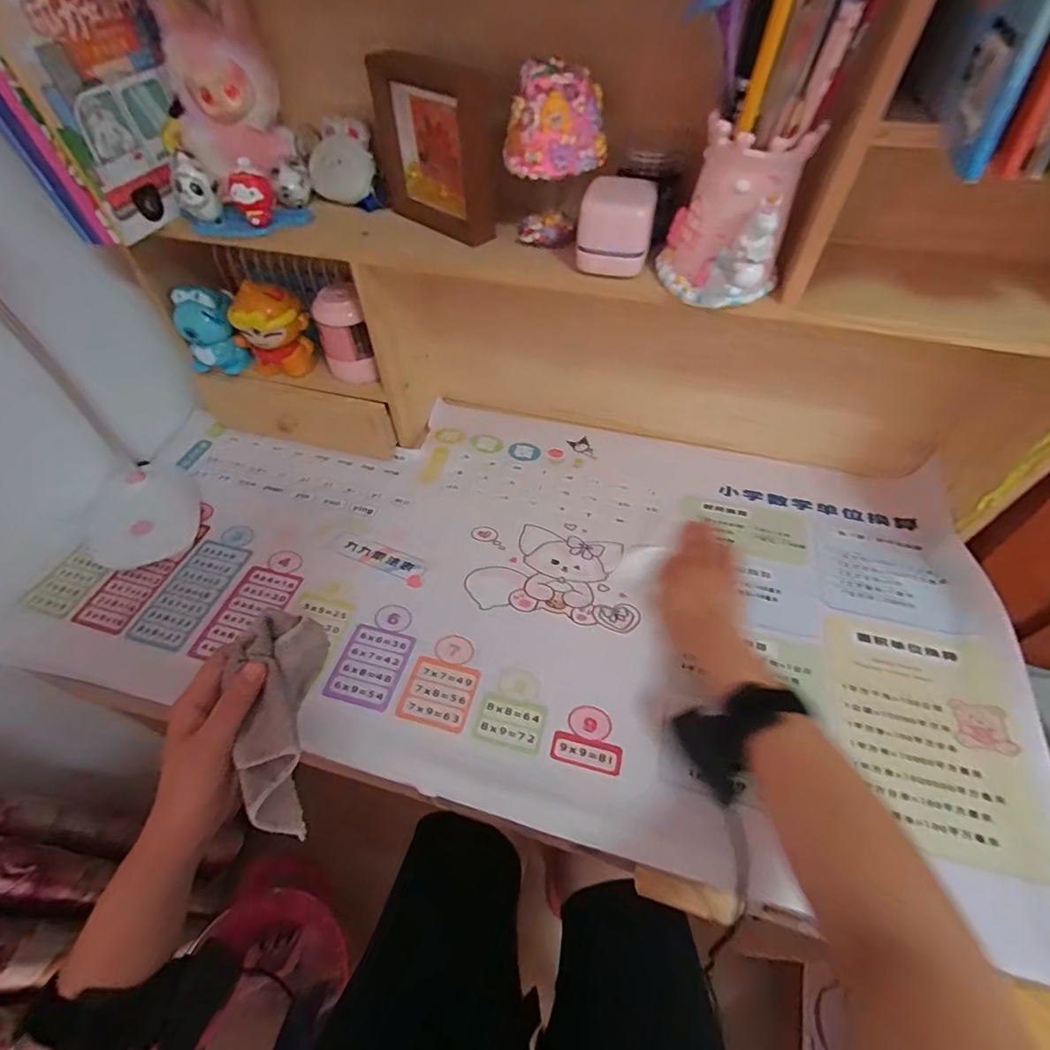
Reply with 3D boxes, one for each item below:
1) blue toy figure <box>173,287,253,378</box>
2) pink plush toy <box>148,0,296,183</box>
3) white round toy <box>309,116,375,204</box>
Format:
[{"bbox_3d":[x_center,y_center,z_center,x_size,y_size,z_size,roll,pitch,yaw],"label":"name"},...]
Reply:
[{"bbox_3d":[-0.379,-0.234,0.601,0.065,0.090,0.040,-9,52,-9],"label":"blue toy figure"},{"bbox_3d":[-0.280,-0.404,0.461,0.095,0.130,0.057,-20,54,-17],"label":"pink plush toy"},{"bbox_3d":[-0.185,-0.364,0.502,0.061,0.062,0.059,1,52,-1],"label":"white round toy"}]

